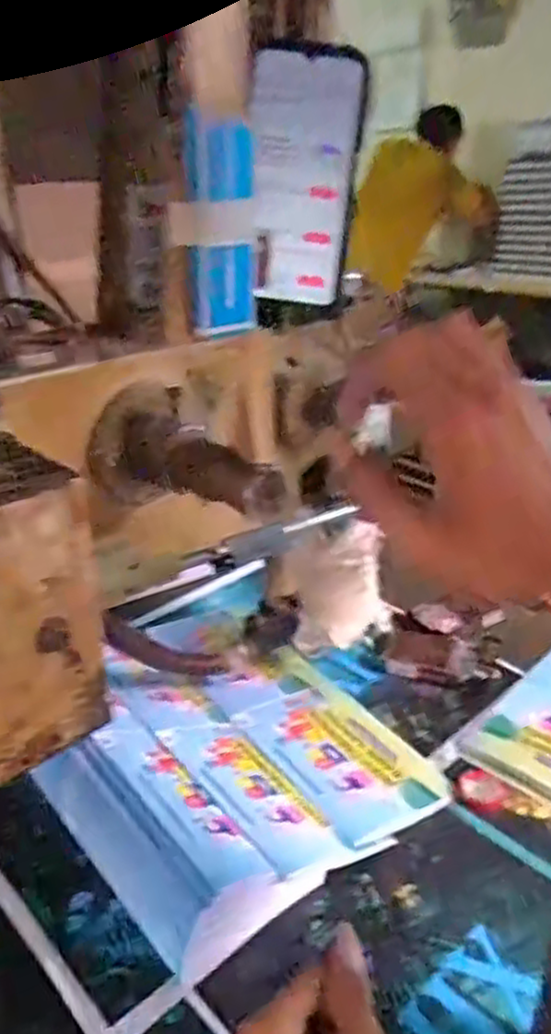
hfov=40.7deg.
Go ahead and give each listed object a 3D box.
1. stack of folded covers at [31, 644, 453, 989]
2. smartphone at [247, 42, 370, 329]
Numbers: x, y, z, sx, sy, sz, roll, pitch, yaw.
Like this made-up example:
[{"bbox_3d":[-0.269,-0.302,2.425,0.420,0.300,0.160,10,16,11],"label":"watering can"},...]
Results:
[{"bbox_3d":[-0.028,0.161,0.548,0.247,0.054,0.269,-20,30,-36],"label":"stack of folded covers"},{"bbox_3d":[0.016,-0.215,0.489,0.072,0.166,0.009,5,14,-4],"label":"smartphone"}]

